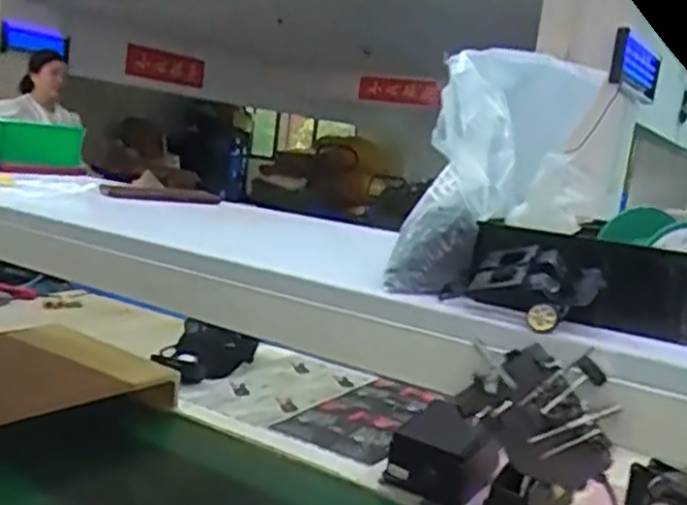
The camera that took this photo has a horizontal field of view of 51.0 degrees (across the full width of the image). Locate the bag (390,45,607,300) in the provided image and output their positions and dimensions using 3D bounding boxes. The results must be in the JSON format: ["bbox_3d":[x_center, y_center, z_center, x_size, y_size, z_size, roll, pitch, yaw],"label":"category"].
[{"bbox_3d":[0.111,-0.060,0.531,0.127,0.174,0.081,8,9,7],"label":"bag"}]

